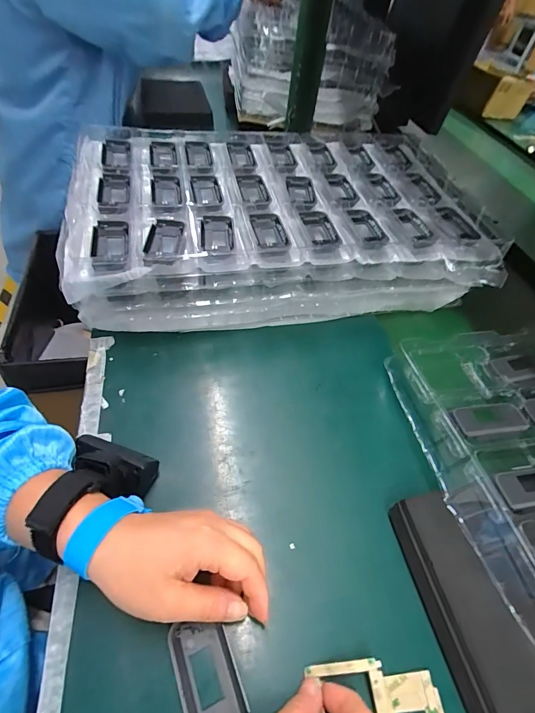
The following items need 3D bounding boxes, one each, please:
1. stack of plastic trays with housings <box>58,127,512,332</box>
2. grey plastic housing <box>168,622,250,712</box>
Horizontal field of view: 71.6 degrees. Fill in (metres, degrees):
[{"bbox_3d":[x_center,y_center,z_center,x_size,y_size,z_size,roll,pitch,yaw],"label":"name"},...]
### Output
[{"bbox_3d":[0.013,-0.189,0.525,0.512,0.126,0.306,-5,50,-12],"label":"stack of plastic trays with housings"},{"bbox_3d":[-0.040,0.219,0.249,0.038,0.008,0.070,-19,53,-16],"label":"grey plastic housing"}]

